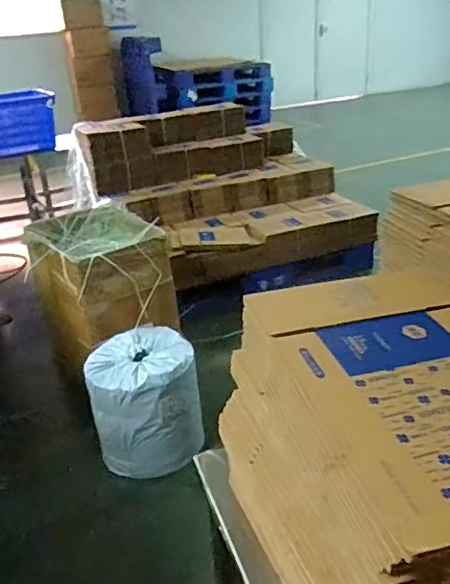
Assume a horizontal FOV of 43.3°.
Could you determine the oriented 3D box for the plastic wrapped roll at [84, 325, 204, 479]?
[{"bbox_3d":[-0.251,0.342,1.814,0.325,0.329,0.347,-8,27,-6],"label":"plastic wrapped roll"}]

